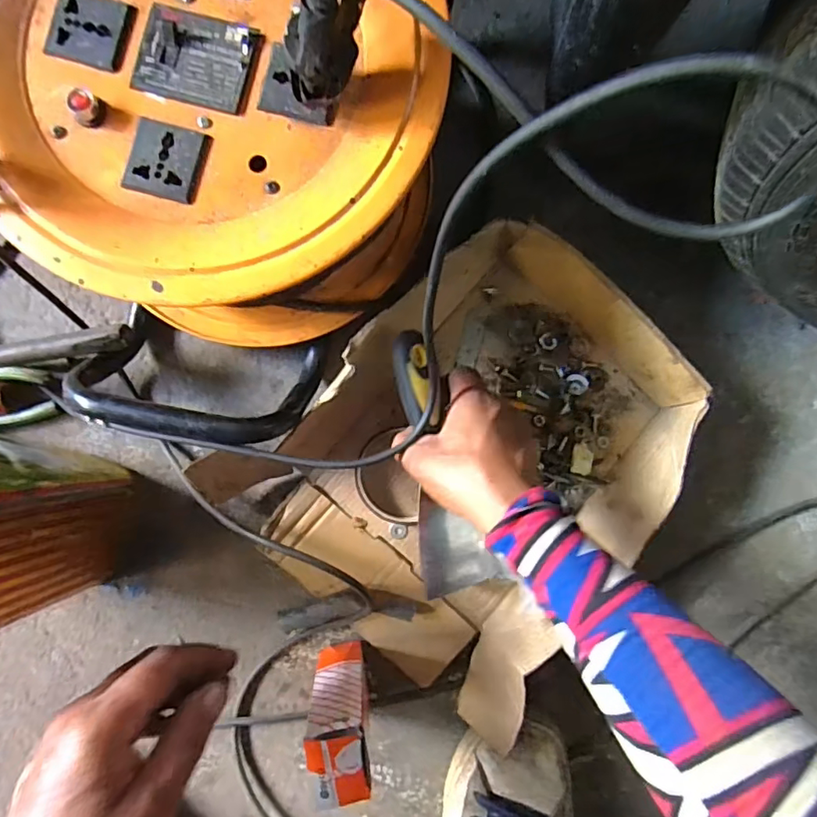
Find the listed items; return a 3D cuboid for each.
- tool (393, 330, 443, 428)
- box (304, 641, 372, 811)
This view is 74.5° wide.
[{"bbox_3d":[0.007,-0.023,0.411,0.031,0.015,0.072,-13,95,-2],"label":"tool"},{"bbox_3d":[-0.049,0.223,0.399,0.043,0.134,0.051,-3,88,-2],"label":"box"}]

